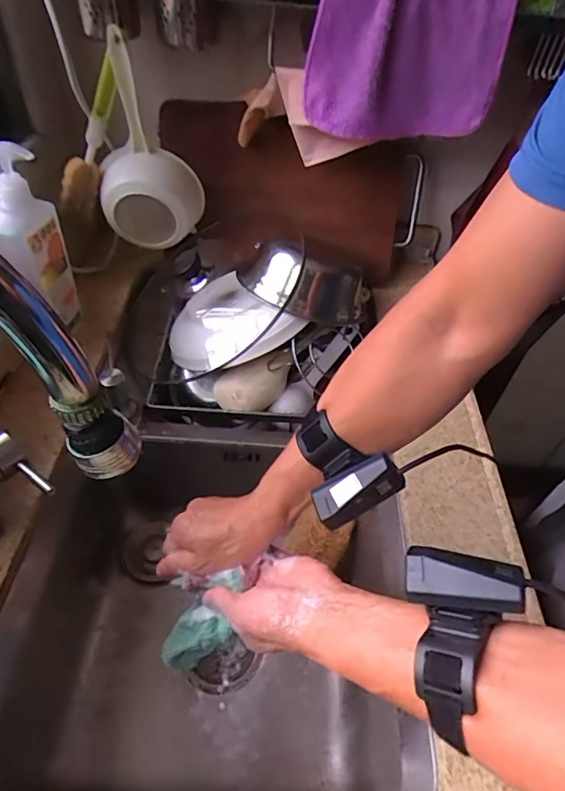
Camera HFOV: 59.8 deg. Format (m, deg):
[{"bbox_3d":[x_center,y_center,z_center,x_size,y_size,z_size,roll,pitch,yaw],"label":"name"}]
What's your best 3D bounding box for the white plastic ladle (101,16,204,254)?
[{"bbox_3d":[-0.179,-0.332,0.658,0.131,0.243,0.123,-4,48,-8],"label":"white plastic ladle"}]

